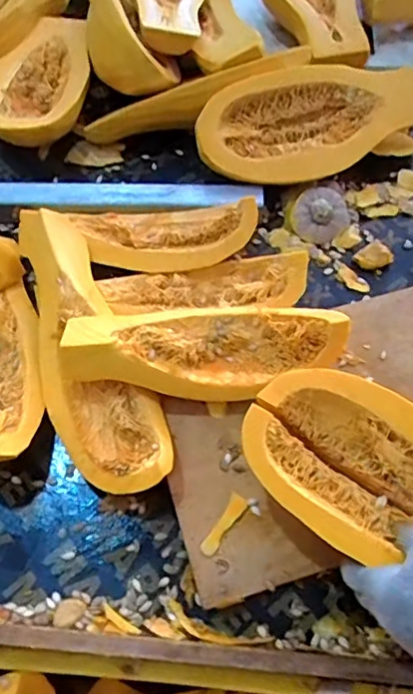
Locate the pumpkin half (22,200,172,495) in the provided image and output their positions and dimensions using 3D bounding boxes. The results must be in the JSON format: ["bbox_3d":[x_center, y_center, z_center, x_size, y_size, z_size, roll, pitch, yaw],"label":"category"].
[{"bbox_3d":[-0.146,-0.002,0.635,0.113,0.073,0.368,-23,64,-12],"label":"pumpkin half"}]

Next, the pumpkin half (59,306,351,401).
[{"bbox_3d":[-0.003,0.000,0.604,0.297,0.068,0.106,0,61,0],"label":"pumpkin half"}]

